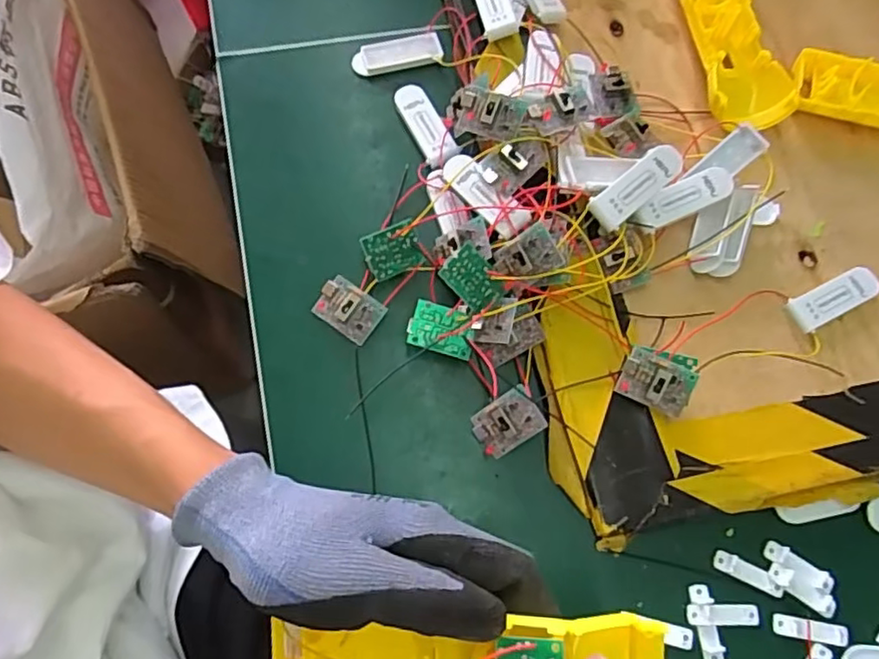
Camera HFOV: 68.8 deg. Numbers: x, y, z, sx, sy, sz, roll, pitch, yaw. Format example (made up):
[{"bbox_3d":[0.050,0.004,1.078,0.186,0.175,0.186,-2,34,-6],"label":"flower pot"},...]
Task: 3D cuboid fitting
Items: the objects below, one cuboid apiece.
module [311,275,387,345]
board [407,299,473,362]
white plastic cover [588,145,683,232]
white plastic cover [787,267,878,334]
[{"bbox_3d":[-0.051,-0.012,0.360,0.036,0.011,0.026,35,72,7],"label":"module"},{"bbox_3d":[0.001,0.001,0.354,0.035,0.013,0.026,16,71,1],"label":"board"},{"bbox_3d":[0.109,-0.079,0.351,0.059,0.010,0.021,-39,78,-15],"label":"white plastic cover"},{"bbox_3d":[0.225,-0.017,0.367,0.055,0.009,0.021,-24,75,-12],"label":"white plastic cover"}]

